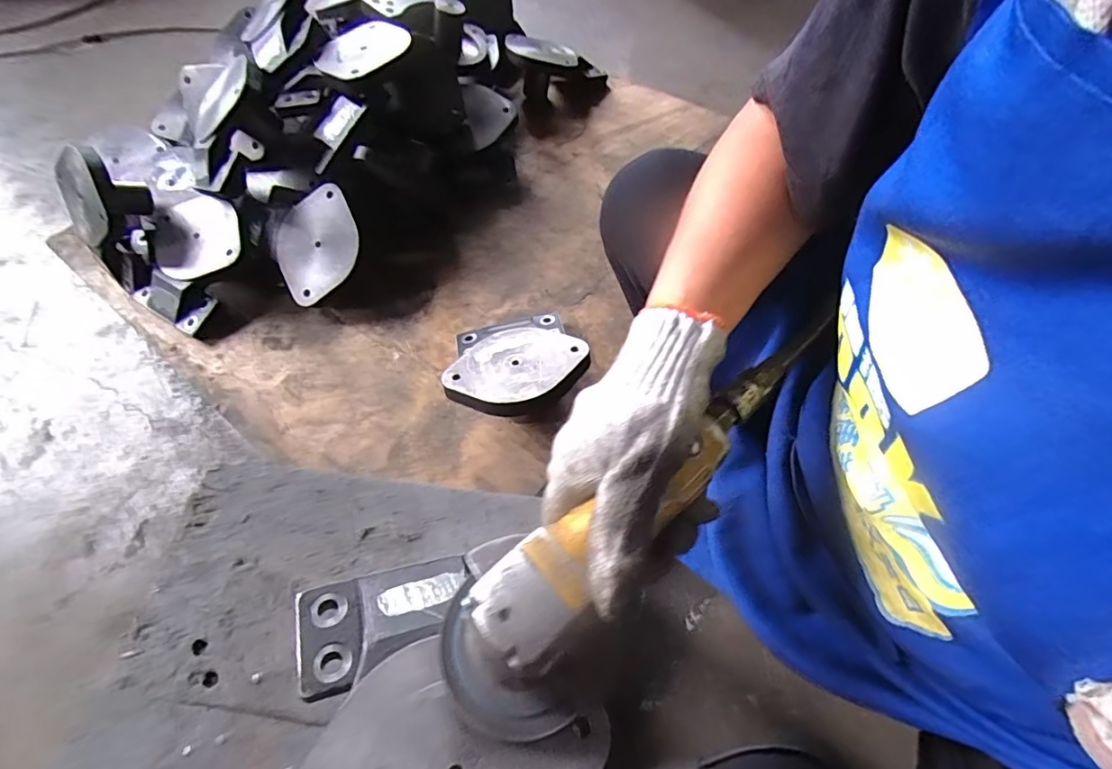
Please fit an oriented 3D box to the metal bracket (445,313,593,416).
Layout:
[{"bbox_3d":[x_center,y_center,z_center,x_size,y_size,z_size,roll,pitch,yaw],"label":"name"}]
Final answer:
[{"bbox_3d":[-0.050,-0.028,0.639,0.168,0.101,0.181,-11,59,-3],"label":"metal bracket"}]

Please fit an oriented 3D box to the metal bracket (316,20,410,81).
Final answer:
[{"bbox_3d":[-0.259,-0.475,0.716,0.088,0.022,0.148,31,65,20],"label":"metal bracket"}]

